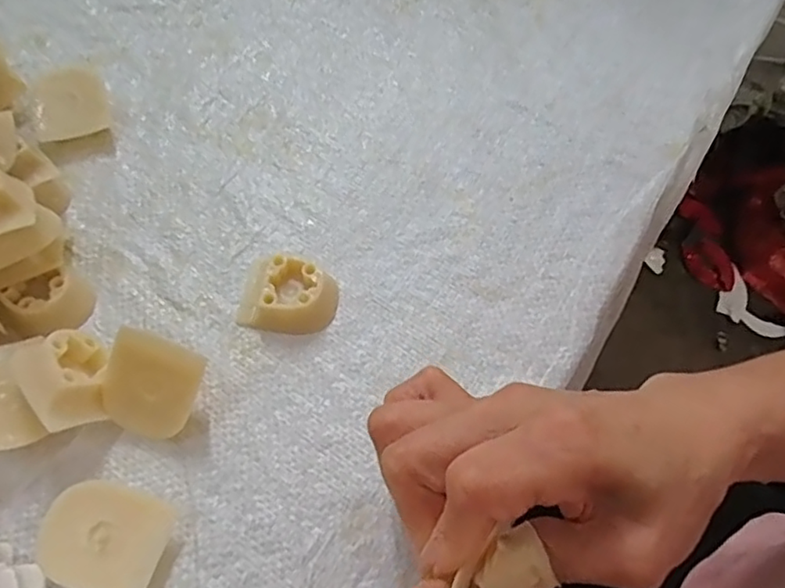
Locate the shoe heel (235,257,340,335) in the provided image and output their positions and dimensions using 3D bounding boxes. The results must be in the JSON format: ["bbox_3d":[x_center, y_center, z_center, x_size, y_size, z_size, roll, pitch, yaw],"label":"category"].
[{"bbox_3d":[-0.051,0.000,0.301,0.046,0.017,0.035,11,62,2],"label":"shoe heel"}]

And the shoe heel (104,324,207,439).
[{"bbox_3d":[-0.103,0.038,0.265,0.037,0.046,0.012,16,18,-7],"label":"shoe heel"}]

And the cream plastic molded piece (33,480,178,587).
[{"bbox_3d":[-0.114,0.098,0.244,0.046,0.018,0.039,18,62,6],"label":"cream plastic molded piece"}]

